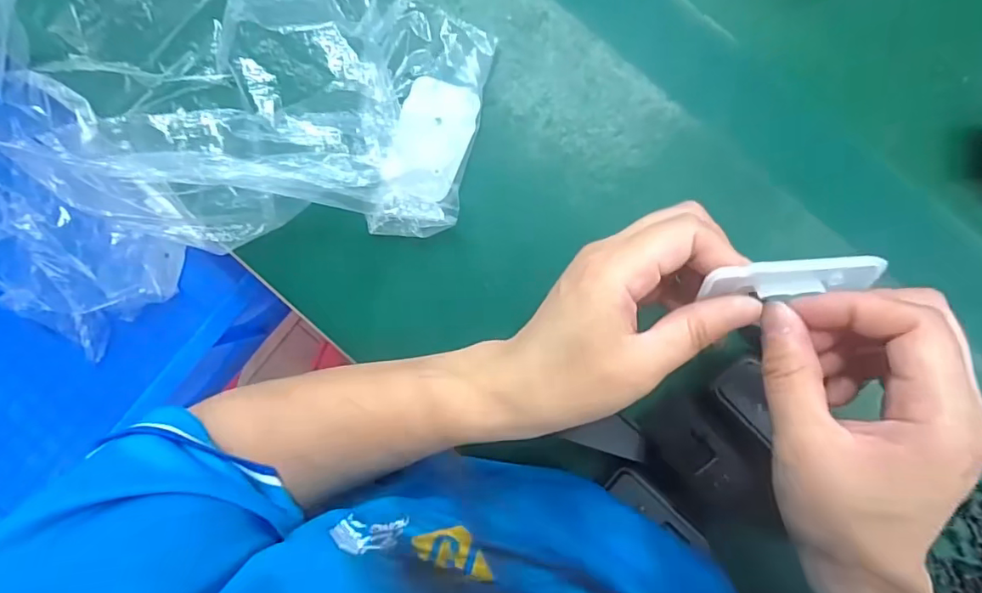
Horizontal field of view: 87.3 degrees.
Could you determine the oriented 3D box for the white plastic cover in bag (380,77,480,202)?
[{"bbox_3d":[-0.037,-0.096,0.313,0.043,0.008,0.073,20,90,3],"label":"white plastic cover in bag"}]

